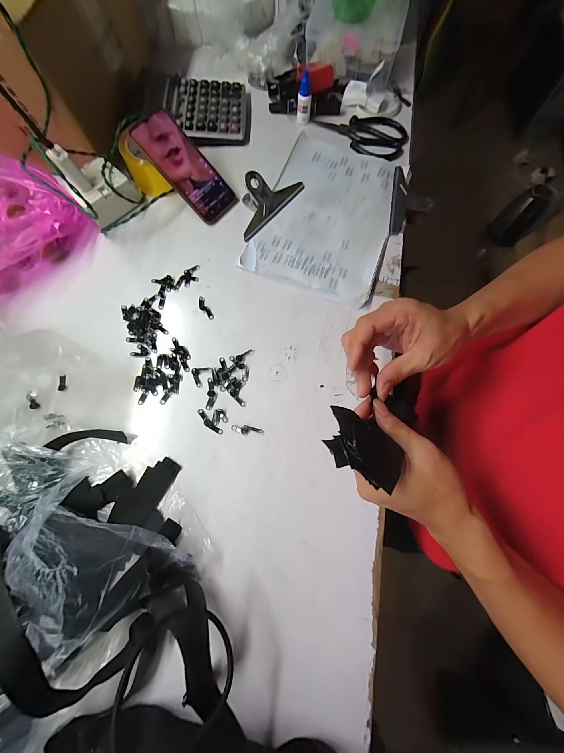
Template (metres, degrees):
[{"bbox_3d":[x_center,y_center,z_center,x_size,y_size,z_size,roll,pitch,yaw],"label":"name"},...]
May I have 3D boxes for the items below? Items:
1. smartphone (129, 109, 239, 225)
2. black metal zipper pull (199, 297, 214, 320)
[{"bbox_3d":[-0.154,-0.335,0.445,0.164,0.014,0.073,44,77,-20],"label":"smartphone"},{"bbox_3d":[-0.119,-0.105,0.420,0.013,0.004,0.042,-28,75,-7],"label":"black metal zipper pull"}]

